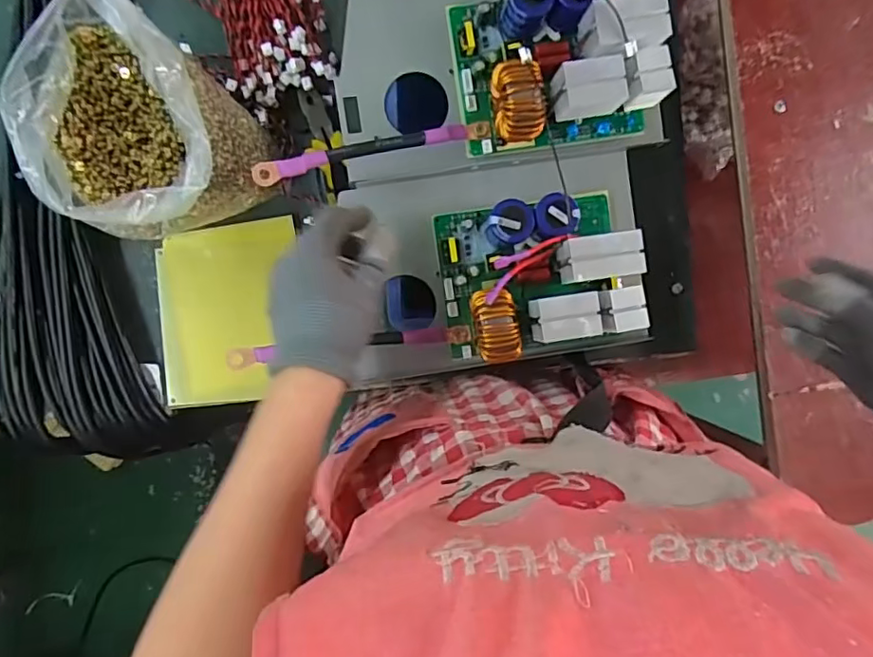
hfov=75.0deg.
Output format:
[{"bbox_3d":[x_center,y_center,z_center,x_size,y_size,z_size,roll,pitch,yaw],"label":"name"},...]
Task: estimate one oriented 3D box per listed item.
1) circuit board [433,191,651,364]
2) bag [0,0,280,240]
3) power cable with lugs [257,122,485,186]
[{"bbox_3d":[0.081,-0.041,0.450,0.148,0.072,0.122,-9,95,-3],"label":"circuit board"},{"bbox_3d":[-0.240,-0.161,0.483,0.144,0.154,0.163,-43,95,-1],"label":"bag"},{"bbox_3d":[-0.049,-0.142,0.455,0.187,0.027,0.016,-15,94,-3],"label":"power cable with lugs"}]

